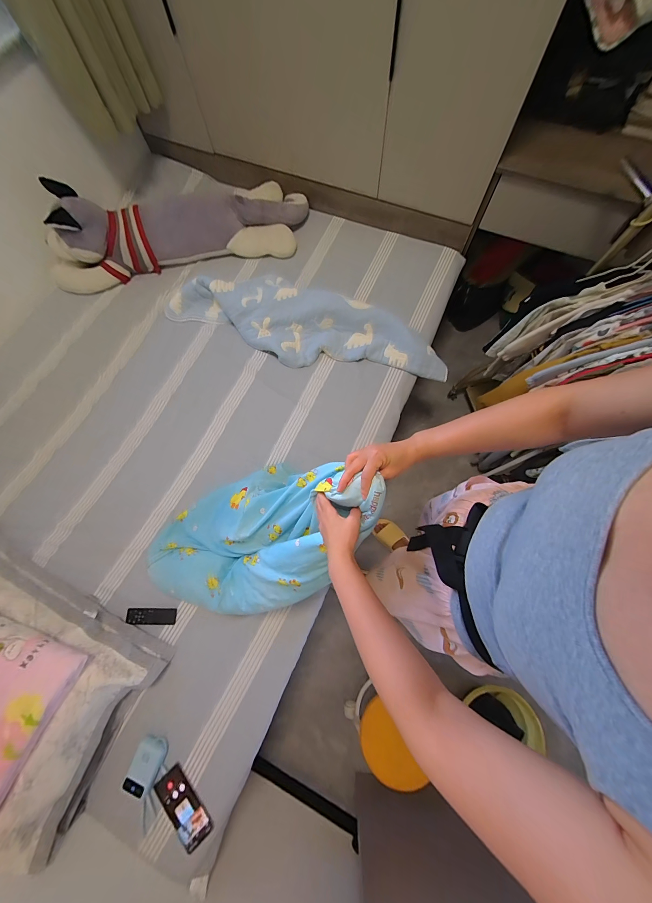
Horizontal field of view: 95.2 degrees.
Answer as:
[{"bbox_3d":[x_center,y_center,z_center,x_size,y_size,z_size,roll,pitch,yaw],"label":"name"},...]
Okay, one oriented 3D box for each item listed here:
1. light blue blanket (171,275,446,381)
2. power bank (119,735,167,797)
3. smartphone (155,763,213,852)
[{"bbox_3d":[-0.080,-0.463,1.071,1.032,0.121,0.291,25,76,9],"label":"light blue blanket"},{"bbox_3d":[-0.452,0.786,0.741,0.072,0.029,0.112,26,76,9],"label":"power bank"},{"bbox_3d":[-0.350,0.868,0.728,0.069,0.016,0.163,-37,70,-26],"label":"smartphone"}]

